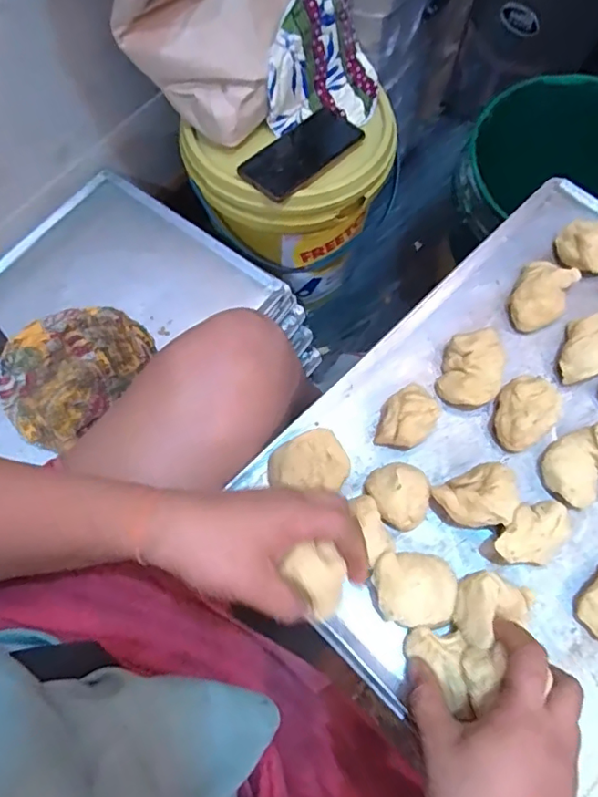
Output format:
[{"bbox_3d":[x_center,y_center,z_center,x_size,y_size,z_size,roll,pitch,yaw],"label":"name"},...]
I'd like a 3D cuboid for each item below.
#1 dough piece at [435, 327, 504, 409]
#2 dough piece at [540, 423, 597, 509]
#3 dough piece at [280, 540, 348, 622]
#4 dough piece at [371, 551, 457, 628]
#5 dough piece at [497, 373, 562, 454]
[{"bbox_3d":[0.144,-0.025,0.455,0.046,0.030,0.059,18,67,7],"label":"dough piece"},{"bbox_3d":[0.222,0.051,0.427,0.059,0.027,0.050,-25,69,-12],"label":"dough piece"},{"bbox_3d":[0.012,0.110,0.336,0.032,0.022,0.038,-39,72,-16],"label":"dough piece"},{"bbox_3d":[0.083,0.136,0.392,0.058,0.029,0.049,-4,66,-3],"label":"dough piece"},{"bbox_3d":[0.183,0.011,0.443,0.047,0.029,0.060,43,72,16],"label":"dough piece"}]

